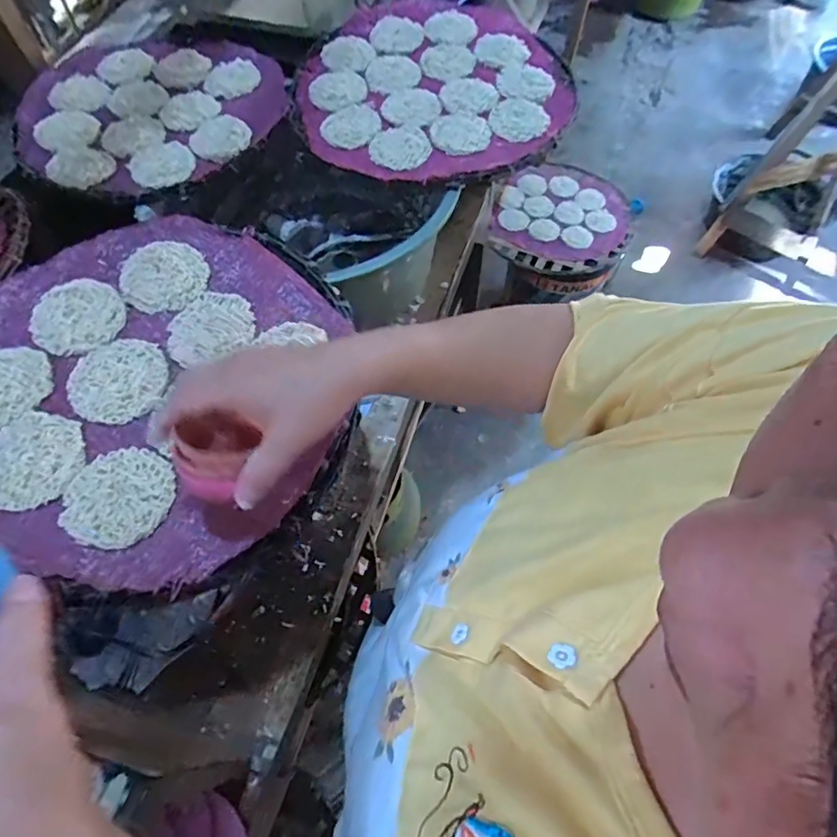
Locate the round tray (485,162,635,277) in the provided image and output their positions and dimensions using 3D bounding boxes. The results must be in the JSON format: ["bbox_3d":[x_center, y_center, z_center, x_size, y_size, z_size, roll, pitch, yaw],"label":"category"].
[{"bbox_3d":[0.392,-0.535,1.441,0.347,0.075,0.347,1,62,-2],"label":"round tray"}]

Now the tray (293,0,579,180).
[{"bbox_3d":[0.024,-0.484,0.768,0.381,0.038,0.411,1,62,-2],"label":"tray"}]

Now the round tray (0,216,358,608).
[{"bbox_3d":[-0.233,-0.038,0.460,0.357,0.019,0.338,1,62,-2],"label":"round tray"}]

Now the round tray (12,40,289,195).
[{"bbox_3d":[-0.373,-0.430,0.743,0.354,0.024,0.329,1,62,-2],"label":"round tray"}]

